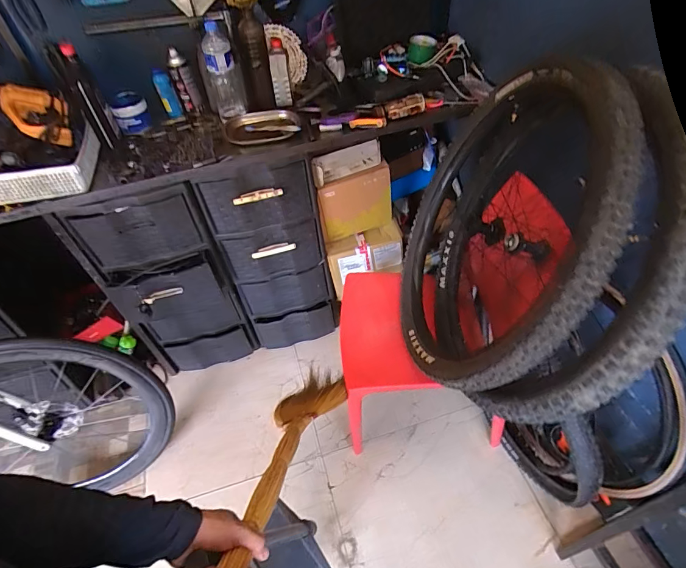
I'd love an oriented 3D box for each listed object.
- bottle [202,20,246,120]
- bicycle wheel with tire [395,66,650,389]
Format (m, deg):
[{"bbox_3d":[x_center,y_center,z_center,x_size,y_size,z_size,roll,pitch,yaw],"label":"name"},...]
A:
[{"bbox_3d":[-0.331,-0.574,1.107,0.078,0.221,0.071,-19,49,-11],"label":"bottle"},{"bbox_3d":[0.309,-0.117,0.887,0.062,0.706,0.660,16,57,-13],"label":"bicycle wheel with tire"}]

